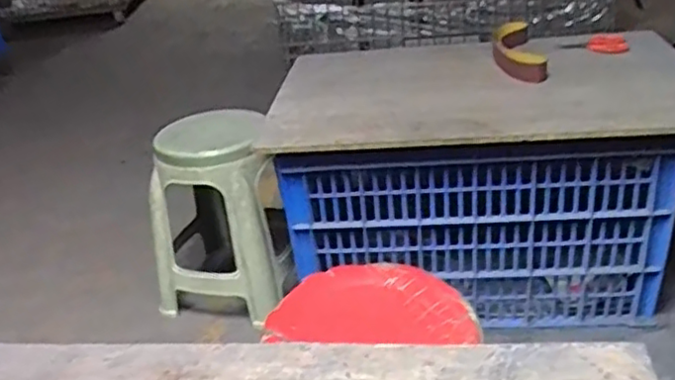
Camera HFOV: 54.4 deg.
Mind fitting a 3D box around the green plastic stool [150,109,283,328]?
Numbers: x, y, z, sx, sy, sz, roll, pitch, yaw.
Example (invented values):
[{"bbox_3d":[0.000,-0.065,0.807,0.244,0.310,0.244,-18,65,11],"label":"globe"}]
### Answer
[{"bbox_3d":[-0.279,0.059,1.614,0.315,0.432,0.282,3,29,19],"label":"green plastic stool"}]

